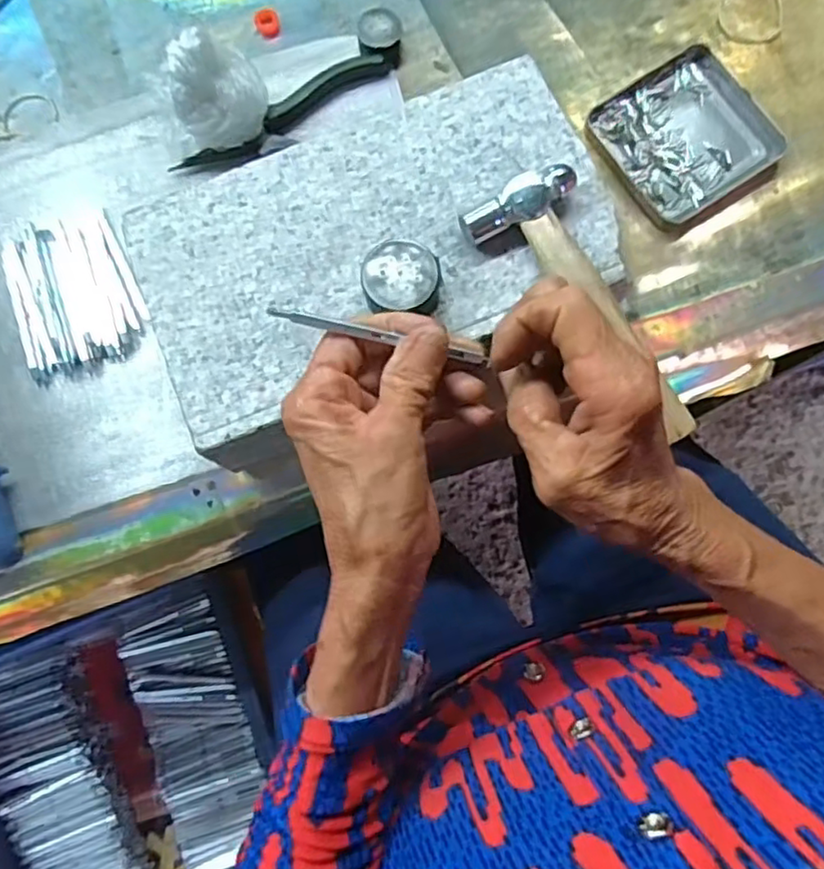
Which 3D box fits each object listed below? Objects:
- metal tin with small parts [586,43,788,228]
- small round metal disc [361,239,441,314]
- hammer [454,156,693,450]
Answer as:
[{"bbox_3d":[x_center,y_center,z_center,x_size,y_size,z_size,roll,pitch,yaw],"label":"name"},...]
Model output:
[{"bbox_3d":[0.179,-0.198,0.429,0.103,0.012,0.098,-33,80,-3],"label":"metal tin with small parts"},{"bbox_3d":[-0.005,-0.076,0.326,0.037,0.020,0.035,0,80,3],"label":"small round metal disc"},{"bbox_3d":[0.079,-0.061,0.317,0.061,0.018,0.150,-22,80,-1],"label":"hammer"}]

